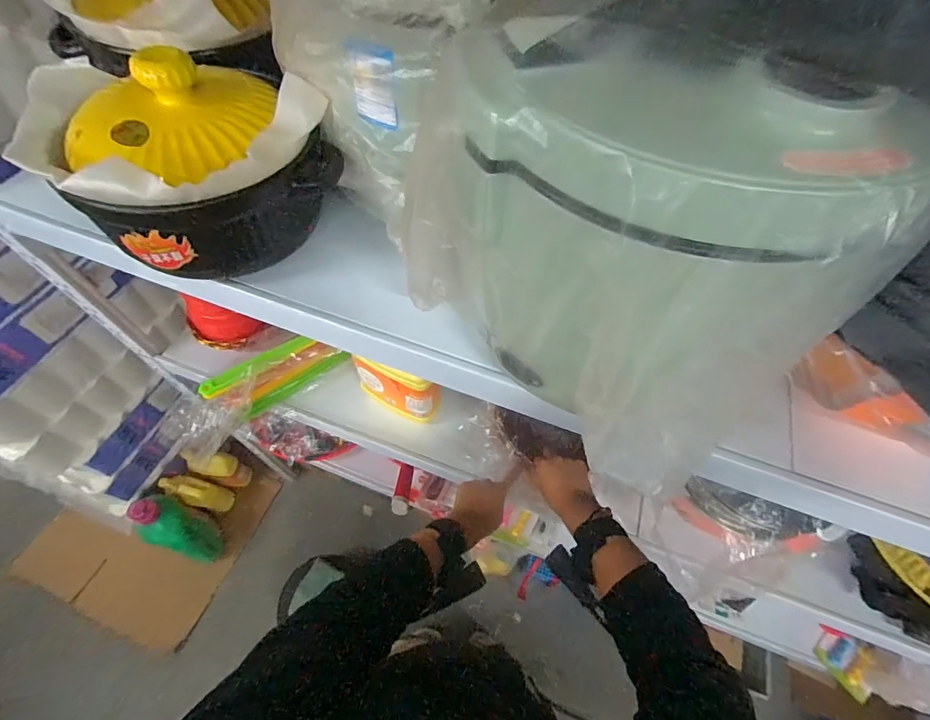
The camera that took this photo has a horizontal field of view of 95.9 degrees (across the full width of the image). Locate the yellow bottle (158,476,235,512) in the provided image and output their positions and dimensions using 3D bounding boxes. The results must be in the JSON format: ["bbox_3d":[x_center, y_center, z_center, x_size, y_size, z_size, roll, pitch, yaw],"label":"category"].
[{"bbox_3d":[-0.819,0.416,1.299,0.048,0.251,0.072,-11,53,26],"label":"yellow bottle"}]

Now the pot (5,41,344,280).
[{"bbox_3d":[-0.258,-0.188,0.392,0.198,0.150,0.195,2,58,-3],"label":"pot"}]

